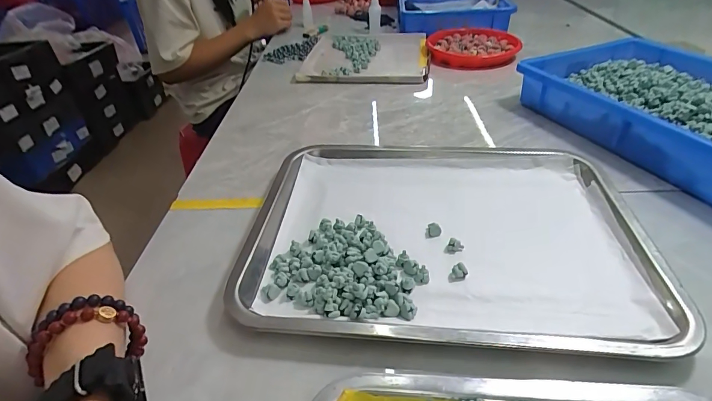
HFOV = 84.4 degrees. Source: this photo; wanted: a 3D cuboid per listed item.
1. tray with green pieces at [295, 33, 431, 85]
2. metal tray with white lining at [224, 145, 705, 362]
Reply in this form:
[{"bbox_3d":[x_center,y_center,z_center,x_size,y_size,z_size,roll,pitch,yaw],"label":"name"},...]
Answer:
[{"bbox_3d":[0.023,-0.312,0.822,0.246,0.016,0.344,4,37,8],"label":"tray with green pieces"},{"bbox_3d":[0.079,0.026,0.381,0.353,0.024,0.266,2,37,6],"label":"metal tray with white lining"}]

